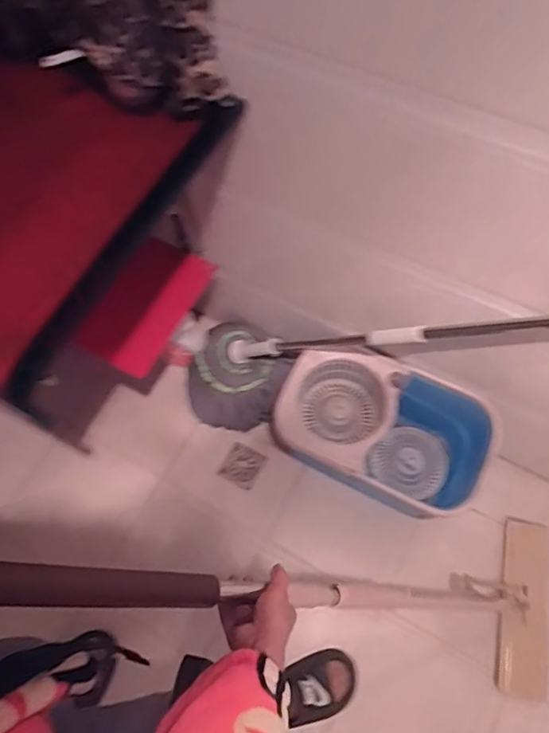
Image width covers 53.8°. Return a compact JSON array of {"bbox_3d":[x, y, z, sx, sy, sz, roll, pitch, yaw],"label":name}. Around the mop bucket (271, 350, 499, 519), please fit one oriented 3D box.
[{"bbox_3d":[0.250,0.163,1.234,0.455,0.256,0.262,24,71,12],"label":"mop bucket"}]

